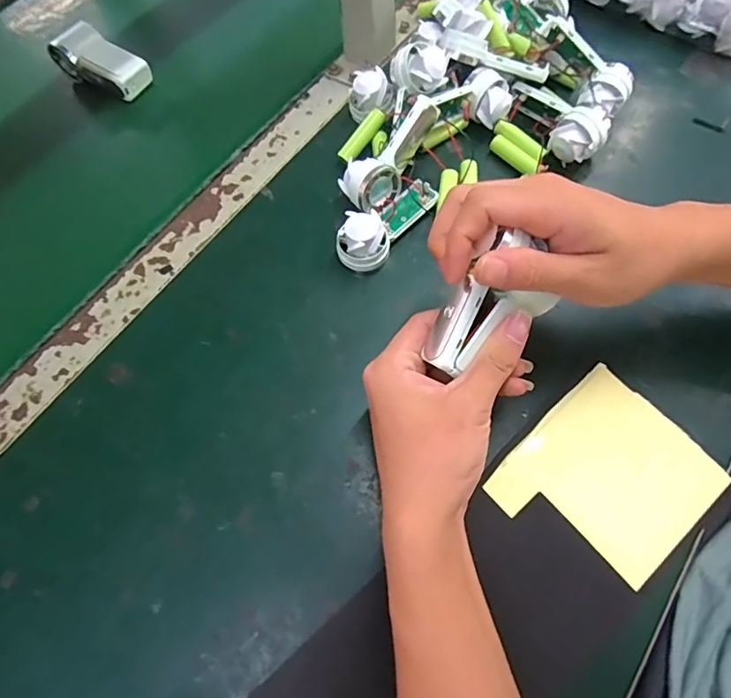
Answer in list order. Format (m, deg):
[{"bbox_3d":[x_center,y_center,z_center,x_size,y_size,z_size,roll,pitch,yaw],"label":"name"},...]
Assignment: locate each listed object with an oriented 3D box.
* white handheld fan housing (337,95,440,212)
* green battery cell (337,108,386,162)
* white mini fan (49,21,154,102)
[{"bbox_3d":[0.020,-0.152,0.387,0.039,0.024,0.092,42,102,17],"label":"white handheld fan housing"},{"bbox_3d":[-0.003,-0.180,0.418,0.049,0.011,0.012,-47,71,9],"label":"green battery cell"},{"bbox_3d":[-0.262,-0.284,0.492,0.088,0.035,0.044,30,71,14],"label":"white mini fan"}]

